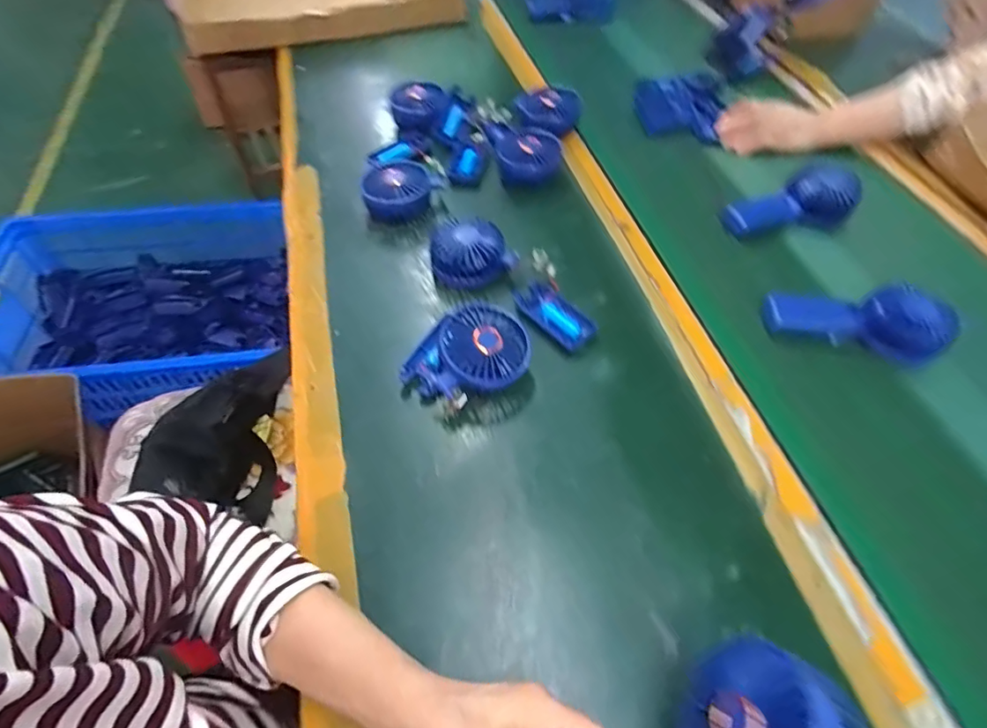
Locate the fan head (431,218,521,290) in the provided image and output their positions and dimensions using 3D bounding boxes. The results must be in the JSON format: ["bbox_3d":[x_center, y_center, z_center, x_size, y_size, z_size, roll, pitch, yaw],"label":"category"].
[{"bbox_3d":[-0.024,-0.125,0.590,0.095,0.046,0.074,-6,54,-6],"label":"fan head"}]

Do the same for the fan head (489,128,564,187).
[{"bbox_3d":[0.046,-0.281,0.699,0.085,0.045,0.090,3,54,0],"label":"fan head"}]

